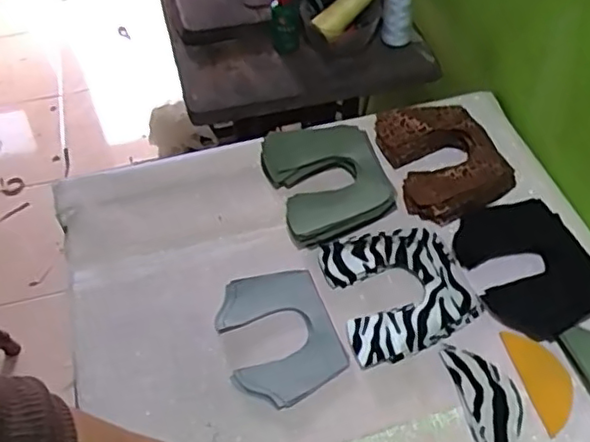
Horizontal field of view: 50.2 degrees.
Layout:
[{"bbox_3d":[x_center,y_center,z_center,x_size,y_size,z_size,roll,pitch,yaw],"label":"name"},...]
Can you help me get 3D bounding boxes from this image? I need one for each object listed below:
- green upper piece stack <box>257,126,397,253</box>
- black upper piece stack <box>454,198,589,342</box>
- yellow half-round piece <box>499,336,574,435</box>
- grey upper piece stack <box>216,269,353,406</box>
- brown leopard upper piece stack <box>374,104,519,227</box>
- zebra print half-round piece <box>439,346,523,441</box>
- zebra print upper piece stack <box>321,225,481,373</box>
[{"bbox_3d":[0.041,-0.054,0.790,0.138,0.036,0.168,-17,51,-8],"label":"green upper piece stack"},{"bbox_3d":[0.259,0.044,0.709,0.125,0.019,0.174,-20,51,-10],"label":"black upper piece stack"},{"bbox_3d":[0.252,0.159,0.635,0.046,0.006,0.106,-13,51,-4],"label":"yellow half-round piece"},{"bbox_3d":[-0.018,0.119,0.672,0.115,0.009,0.155,-19,51,-9],"label":"grey upper piece stack"},{"bbox_3d":[0.188,-0.088,0.812,0.136,0.035,0.173,-17,51,-8],"label":"brown leopard upper piece stack"},{"bbox_3d":[0.190,0.172,0.616,0.057,0.004,0.116,-13,51,-4],"label":"zebra print half-round piece"},{"bbox_3d":[0.117,0.072,0.696,0.146,0.017,0.153,-16,51,-7],"label":"zebra print upper piece stack"}]

